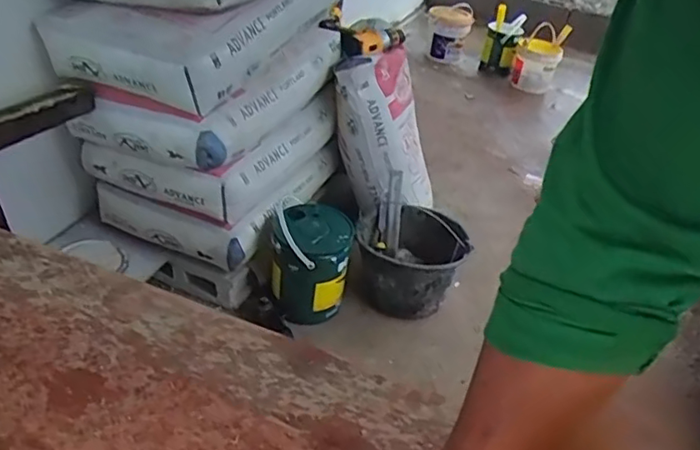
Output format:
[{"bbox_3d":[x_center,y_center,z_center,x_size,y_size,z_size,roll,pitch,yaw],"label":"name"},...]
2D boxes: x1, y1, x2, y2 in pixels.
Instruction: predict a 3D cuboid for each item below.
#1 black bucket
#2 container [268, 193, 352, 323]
[{"bbox_3d":[0.142,0.084,1.435,0.252,0.208,0.252,3,39,-2],"label":"black bucket"},{"bbox_3d":[-0.086,0.079,1.304,0.170,0.211,0.191,-2,39,-8],"label":"container"}]

